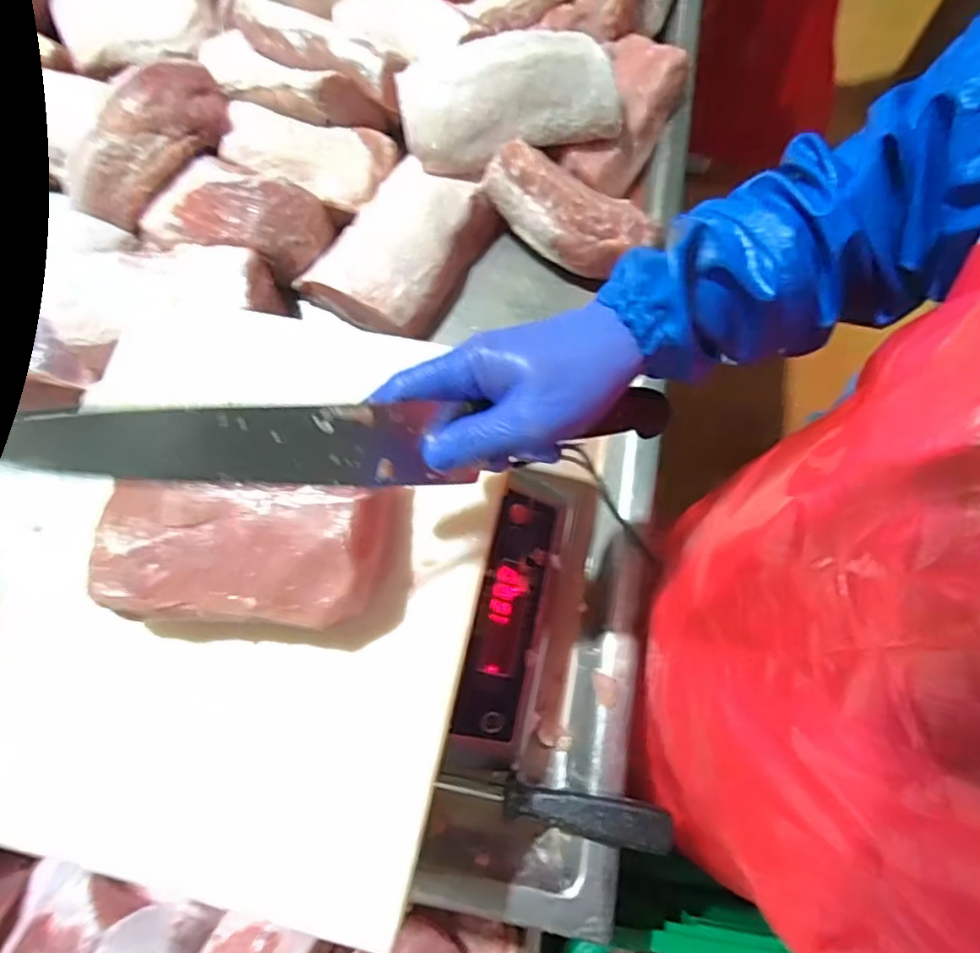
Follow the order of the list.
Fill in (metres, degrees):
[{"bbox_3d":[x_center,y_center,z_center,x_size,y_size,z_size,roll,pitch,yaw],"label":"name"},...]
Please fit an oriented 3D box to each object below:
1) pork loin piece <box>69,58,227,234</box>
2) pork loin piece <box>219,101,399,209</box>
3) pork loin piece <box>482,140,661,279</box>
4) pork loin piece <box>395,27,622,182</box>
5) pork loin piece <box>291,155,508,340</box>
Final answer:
[{"bbox_3d":[-0.339,-0.331,0.602,0.082,0.060,0.183,44,91,14],"label":"pork loin piece"},{"bbox_3d":[-0.185,-0.333,0.632,0.161,0.046,0.099,3,71,2],"label":"pork loin piece"},{"bbox_3d":[0.079,-0.261,0.602,0.169,0.072,0.080,13,72,5],"label":"pork loin piece"},{"bbox_3d":[0.017,-0.377,0.606,0.212,0.070,0.116,-20,72,-6],"label":"pork loin piece"},{"bbox_3d":[-0.088,-0.229,0.619,0.132,0.050,0.184,33,75,11],"label":"pork loin piece"}]

